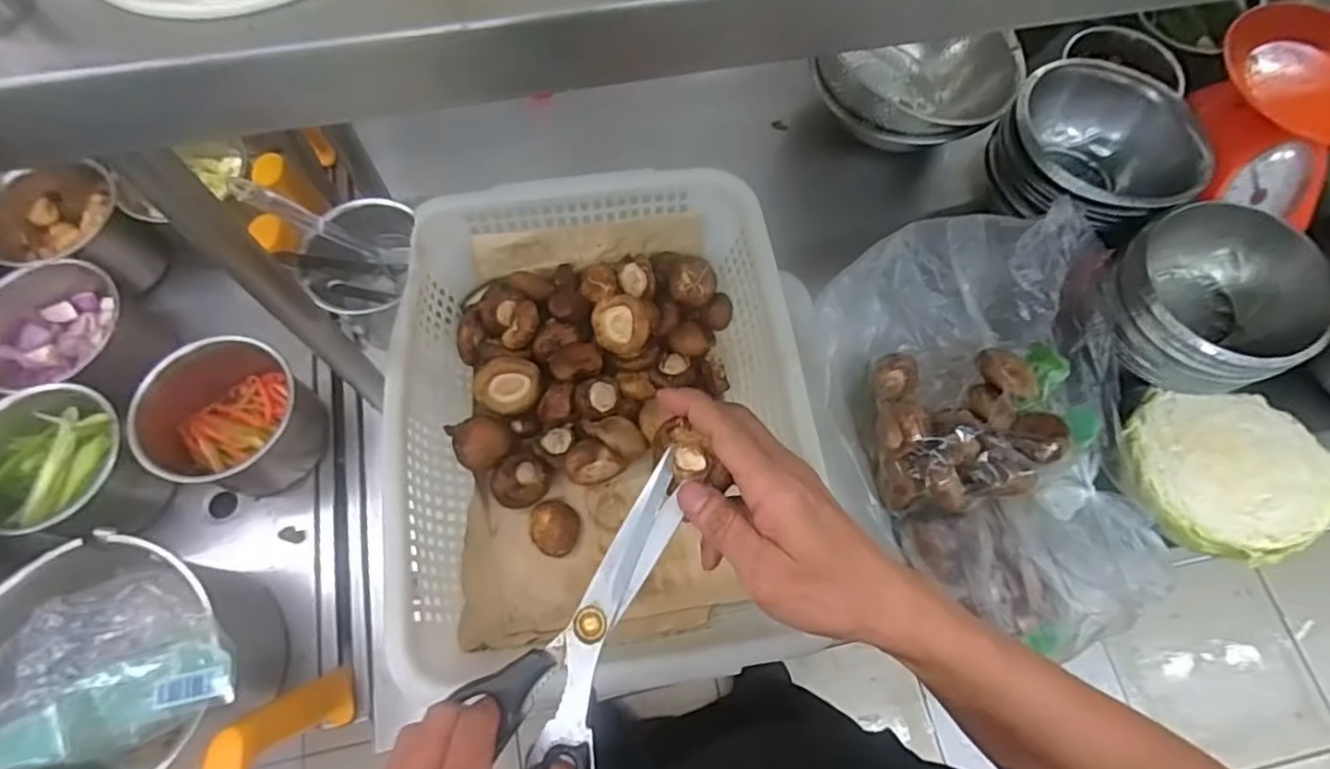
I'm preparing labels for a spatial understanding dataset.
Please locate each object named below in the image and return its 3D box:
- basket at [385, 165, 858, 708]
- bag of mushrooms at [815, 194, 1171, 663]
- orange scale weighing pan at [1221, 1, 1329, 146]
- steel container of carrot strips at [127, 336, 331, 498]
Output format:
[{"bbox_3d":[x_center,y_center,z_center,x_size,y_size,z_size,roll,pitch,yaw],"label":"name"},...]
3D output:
[{"bbox_3d":[-0.050,0.021,0.516,0.298,0.113,0.390,-6,70,-3],"label":"basket"},{"bbox_3d":[0.265,0.029,0.531,0.243,0.101,0.341,-3,70,-2],"label":"bag of mushrooms"},{"bbox_3d":[0.599,-0.285,0.590,0.124,0.048,0.160,-41,75,-14],"label":"orange scale weighing pan"},{"bbox_3d":[-0.373,0.032,0.550,0.121,0.107,0.109,1,70,0],"label":"steel container of carrot strips"}]

